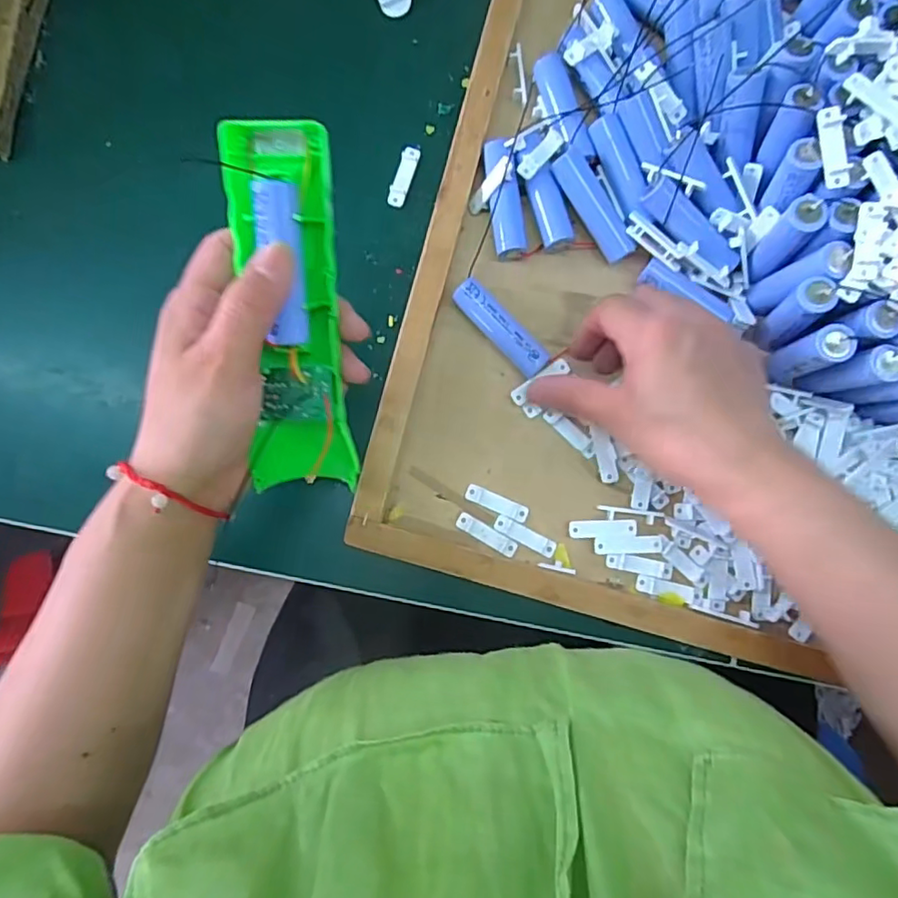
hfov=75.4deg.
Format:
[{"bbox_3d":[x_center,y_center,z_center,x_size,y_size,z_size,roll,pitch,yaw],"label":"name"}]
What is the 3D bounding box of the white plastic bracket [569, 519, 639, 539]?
[{"bbox_3d":[0.087,0.045,0.330,0.038,0.005,0.010,-2,84,1],"label":"white plastic bracket"}]

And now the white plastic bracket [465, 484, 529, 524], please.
[{"bbox_3d":[0.028,0.031,0.336,0.038,0.004,0.010,24,85,4],"label":"white plastic bracket"}]

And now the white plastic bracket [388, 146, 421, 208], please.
[{"bbox_3d":[-0.028,-0.169,0.361,0.011,0.004,0.039,17,85,3],"label":"white plastic bracket"}]

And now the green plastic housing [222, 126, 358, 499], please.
[{"bbox_3d":[-0.072,-0.058,0.263,0.046,0.022,0.160,-1,106,2],"label":"green plastic housing"}]

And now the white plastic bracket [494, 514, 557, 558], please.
[{"bbox_3d":[0.044,0.050,0.332,0.037,0.004,0.009,28,86,4],"label":"white plastic bracket"}]

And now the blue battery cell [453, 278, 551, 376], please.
[{"bbox_3d":[0.030,-0.069,0.336,0.017,0.015,0.066,-43,85,-3],"label":"blue battery cell"}]

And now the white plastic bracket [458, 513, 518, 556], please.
[{"bbox_3d":[0.022,0.049,0.333,0.038,0.004,0.010,31,86,4],"label":"white plastic bracket"}]

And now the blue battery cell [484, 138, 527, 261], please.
[{"bbox_3d":[0.033,-0.148,0.345,0.018,0.015,0.069,-8,84,1],"label":"blue battery cell"}]

